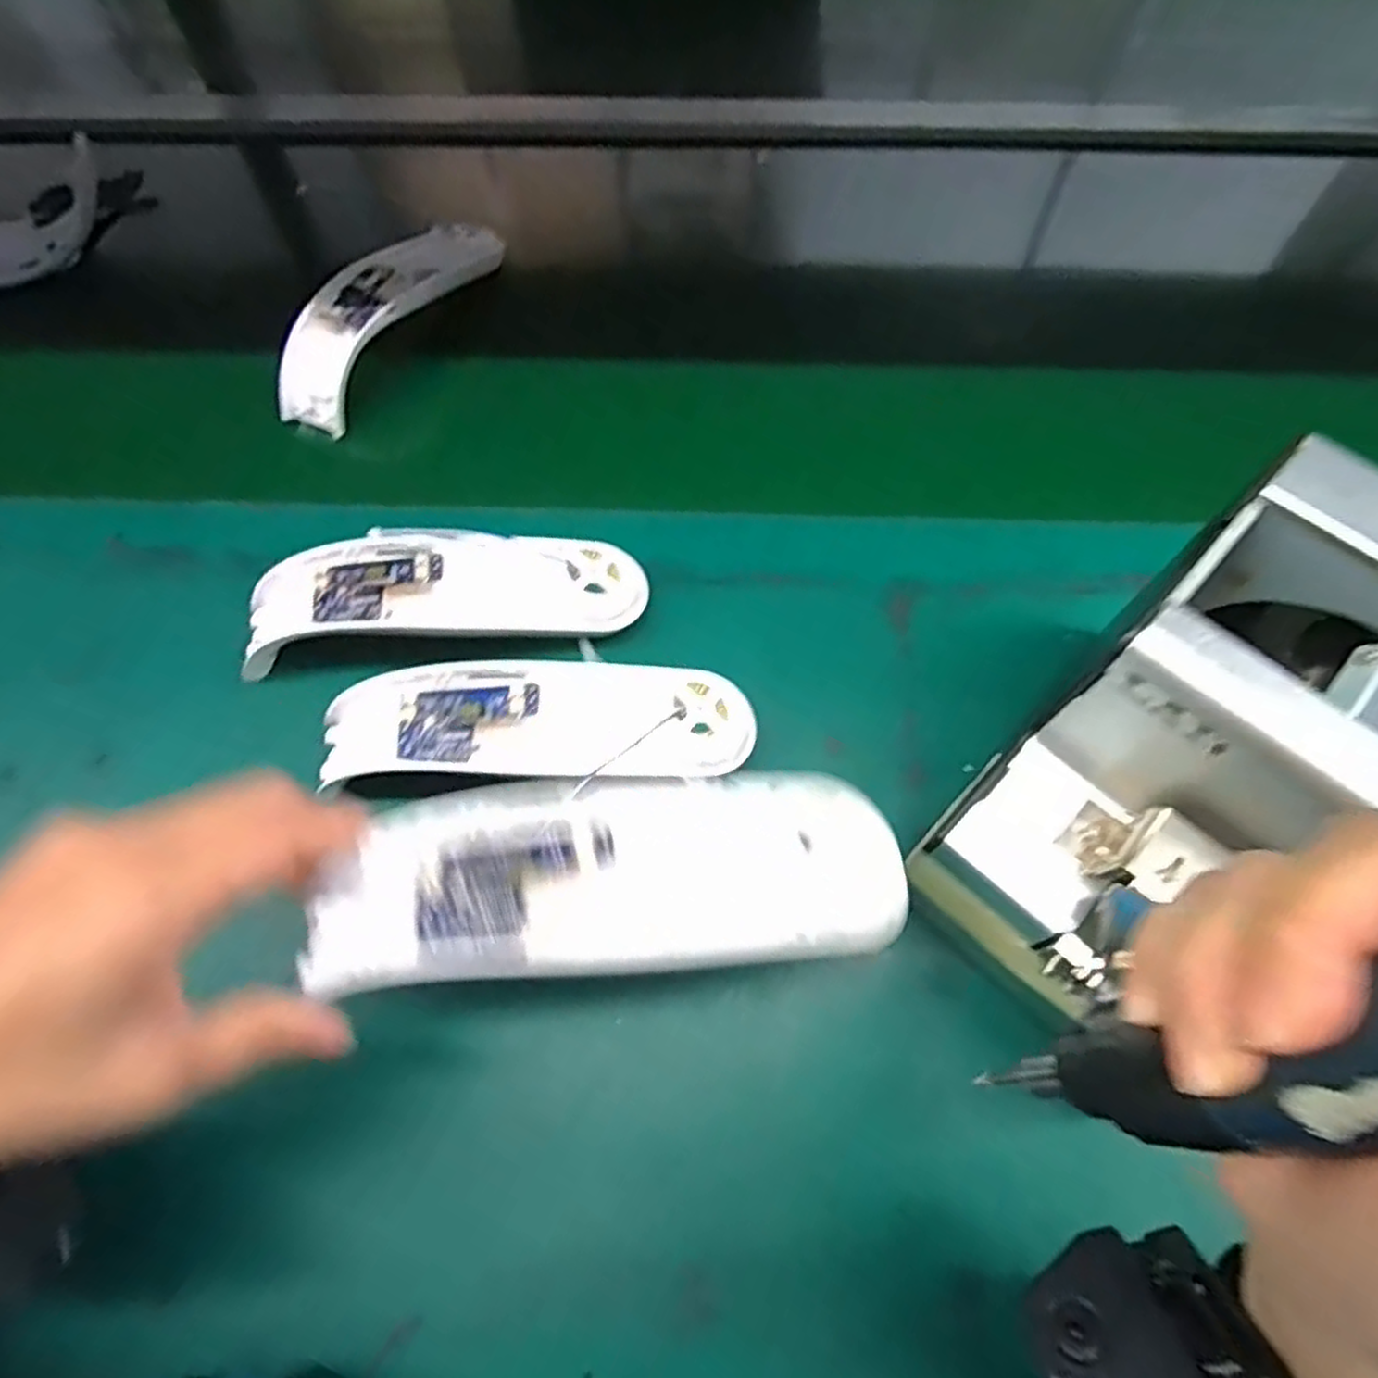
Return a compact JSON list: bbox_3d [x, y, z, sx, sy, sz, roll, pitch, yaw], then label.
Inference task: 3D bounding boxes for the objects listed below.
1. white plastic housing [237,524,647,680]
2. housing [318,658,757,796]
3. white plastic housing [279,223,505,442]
[{"bbox_3d":[-0.121,-0.046,0.360,0.192,0.037,0.059,-6,65,-5],"label":"white plastic housing"},{"bbox_3d":[-0.067,0.015,0.325,0.189,0.032,0.056,-1,65,-3],"label":"housing"},{"bbox_3d":[-0.198,-0.254,0.479,0.057,0.049,0.188,26,67,10],"label":"white plastic housing"}]

